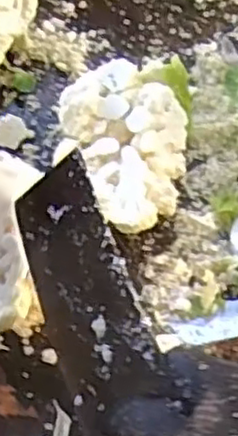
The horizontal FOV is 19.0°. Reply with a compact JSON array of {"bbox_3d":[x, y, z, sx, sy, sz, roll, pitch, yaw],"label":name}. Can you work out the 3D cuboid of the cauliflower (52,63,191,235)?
[{"bbox_3d":[0.001,-0.053,0.560,0.102,0.055,0.147,5,58,2],"label":"cauliflower"}]

